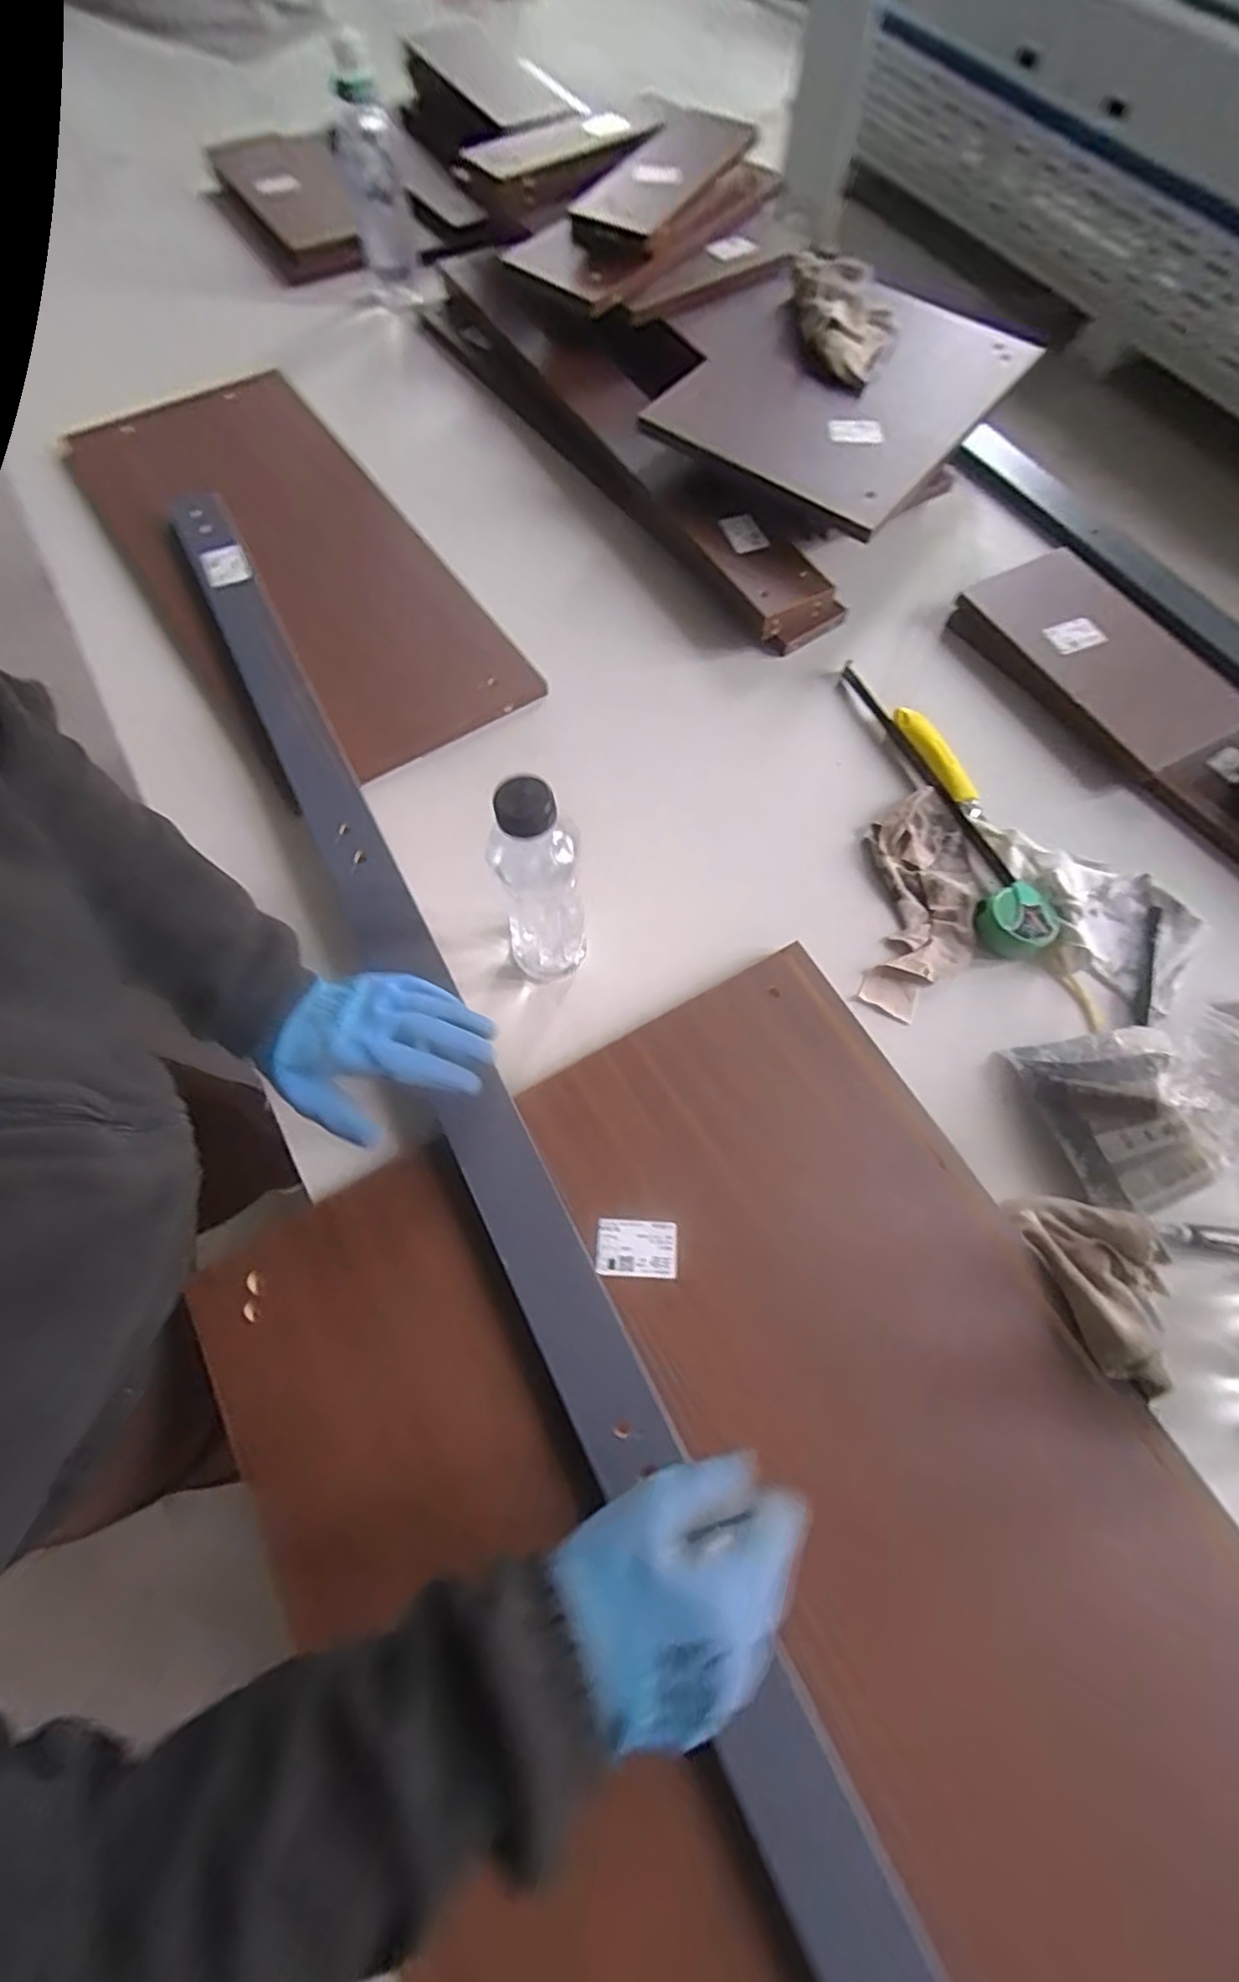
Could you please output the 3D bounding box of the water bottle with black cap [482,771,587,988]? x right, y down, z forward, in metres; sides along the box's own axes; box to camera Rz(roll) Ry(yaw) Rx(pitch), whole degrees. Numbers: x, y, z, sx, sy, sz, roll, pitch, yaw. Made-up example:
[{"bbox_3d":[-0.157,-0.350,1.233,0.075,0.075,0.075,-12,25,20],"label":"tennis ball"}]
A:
[{"bbox_3d":[-0.064,-0.077,0.525,0.068,0.231,0.057,-5,68,-4],"label":"water bottle with black cap"}]

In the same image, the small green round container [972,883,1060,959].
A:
[{"bbox_3d":[0.377,-0.065,0.627,0.064,0.033,0.064,1,65,-2],"label":"small green round container"}]

